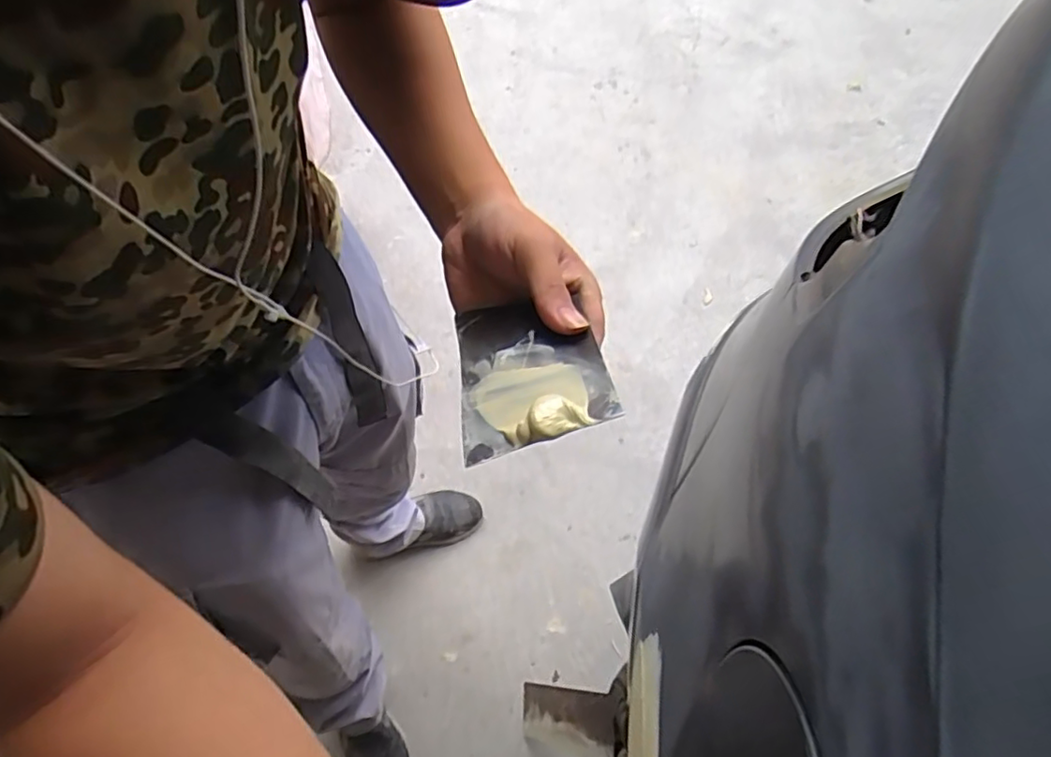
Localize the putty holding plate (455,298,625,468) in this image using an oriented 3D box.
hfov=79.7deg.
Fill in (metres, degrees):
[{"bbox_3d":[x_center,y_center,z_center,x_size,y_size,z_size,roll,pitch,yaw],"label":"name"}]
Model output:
[{"bbox_3d":[0.000,-0.009,0.320,0.073,0.013,0.114,-18,39,6],"label":"putty holding plate"}]

